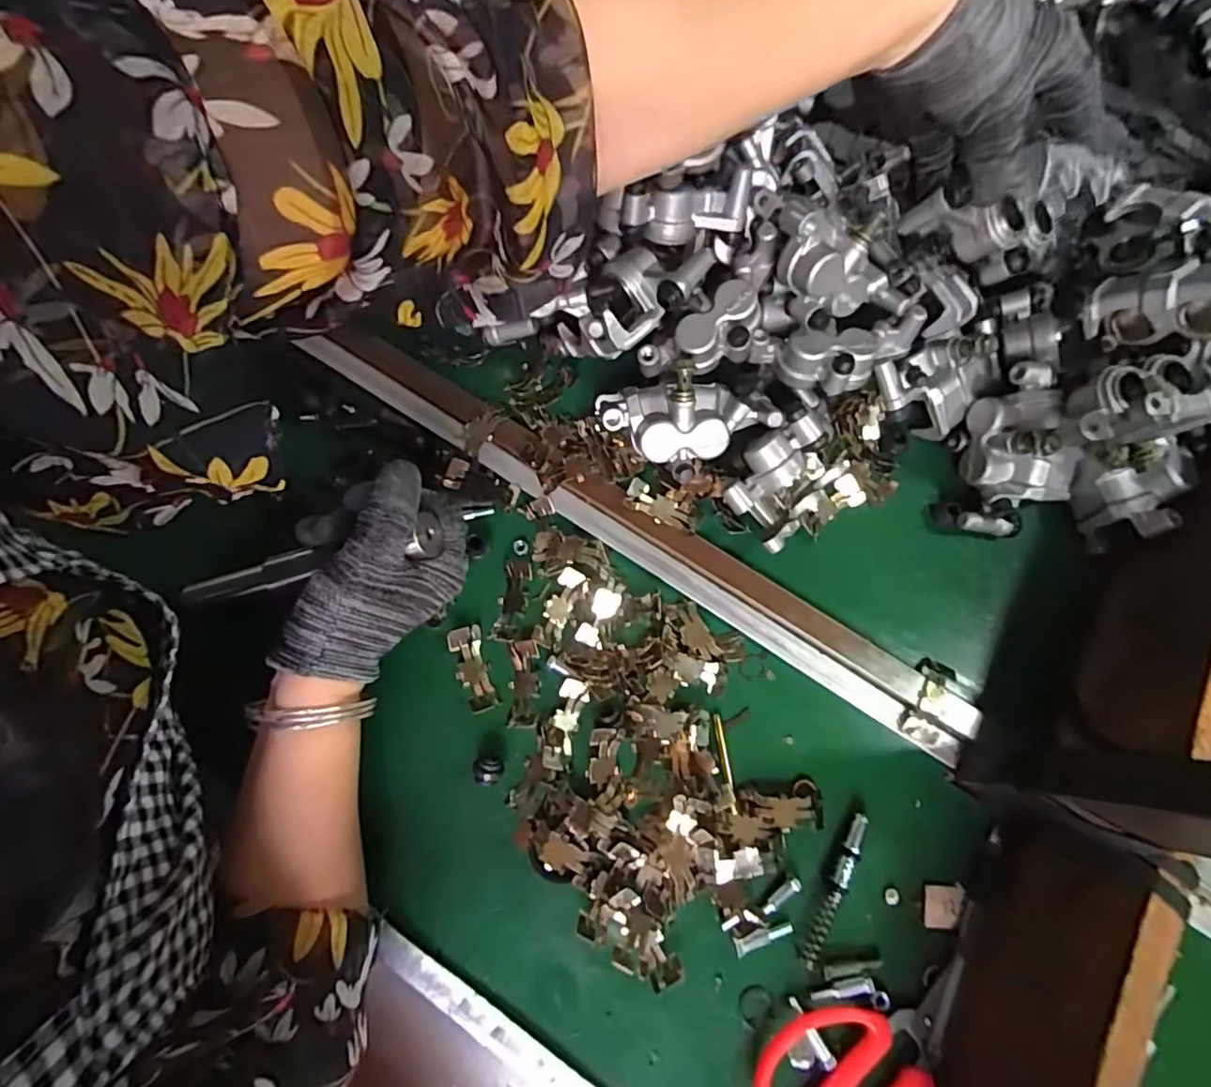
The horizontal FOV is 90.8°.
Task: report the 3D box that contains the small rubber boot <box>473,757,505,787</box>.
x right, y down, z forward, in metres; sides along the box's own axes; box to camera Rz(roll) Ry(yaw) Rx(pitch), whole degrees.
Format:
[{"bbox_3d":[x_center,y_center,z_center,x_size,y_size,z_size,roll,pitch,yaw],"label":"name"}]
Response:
[{"bbox_3d":[-0.069,0.135,0.355,0.019,0.013,0.015,-16,75,-6],"label":"small rubber boot"}]

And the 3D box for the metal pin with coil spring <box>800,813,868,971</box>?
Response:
[{"bbox_3d":[0.132,0.198,0.342,0.010,0.007,0.085,29,75,7],"label":"metal pin with coil spring"}]

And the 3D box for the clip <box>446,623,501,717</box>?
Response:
[{"bbox_3d":[-0.084,0.079,0.375,0.021,0.011,0.054,-17,75,-6],"label":"clip"}]

